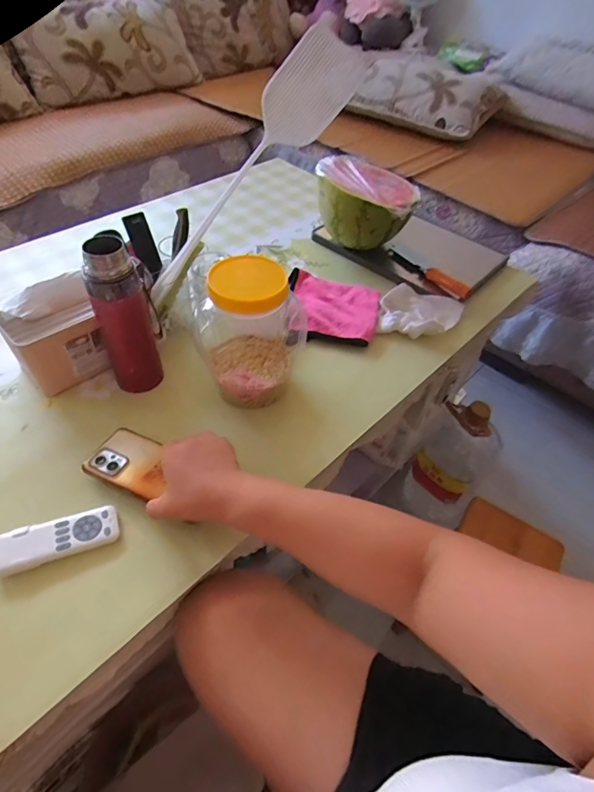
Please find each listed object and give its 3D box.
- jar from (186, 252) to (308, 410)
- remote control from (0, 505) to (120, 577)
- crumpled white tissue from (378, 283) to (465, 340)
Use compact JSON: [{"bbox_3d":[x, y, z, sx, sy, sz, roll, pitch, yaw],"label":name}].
[{"bbox_3d":[-0.057,-0.078,0.600,0.098,0.188,0.123,29,53,20],"label":"jar"},{"bbox_3d":[-0.265,0.158,0.493,0.125,0.015,0.049,-16,52,-17],"label":"remote control"},{"bbox_3d":[0.206,-0.145,0.783,0.126,0.035,0.138,33,54,22],"label":"crumpled white tissue"}]

